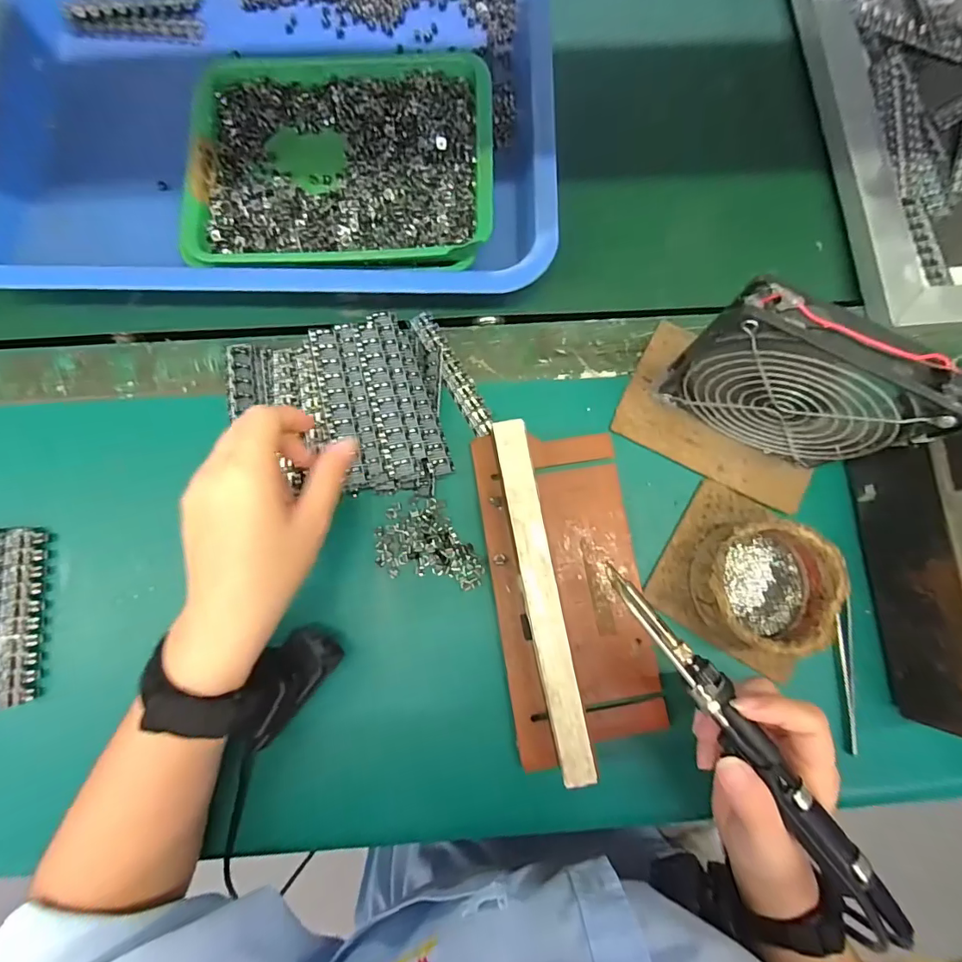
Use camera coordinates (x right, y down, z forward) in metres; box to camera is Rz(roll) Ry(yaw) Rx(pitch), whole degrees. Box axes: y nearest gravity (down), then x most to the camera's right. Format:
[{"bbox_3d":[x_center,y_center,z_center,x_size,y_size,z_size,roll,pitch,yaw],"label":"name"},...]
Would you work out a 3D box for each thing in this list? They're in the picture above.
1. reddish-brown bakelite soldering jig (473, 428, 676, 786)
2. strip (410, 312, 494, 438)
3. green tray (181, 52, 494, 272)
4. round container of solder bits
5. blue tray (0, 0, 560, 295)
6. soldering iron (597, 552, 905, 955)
[{"bbox_3d":[0.059,0.068,0.311,0.098,0.040,0.210,-8,80,-3],"label":"reddish-brown bakelite soldering jig"},{"bbox_3d":[-0.020,-0.080,0.359,0.018,0.004,0.106,-28,82,-7],"label":"strip"},{"bbox_3d":[-0.101,-0.234,0.365,0.214,0.041,0.173,0,80,-2],"label":"green tray"},{"bbox_3d":[0.184,0.069,0.315,0.087,0.038,0.082,0,80,-2],"label":"round container of solder bits"},{"bbox_3d":[-0.162,-0.303,0.380,0.437,0.041,0.353,2,80,-2],"label":"blue tray"},{"bbox_3d":[0.139,0.135,0.247,0.020,0.022,0.216,-36,78,-7],"label":"soldering iron"}]

